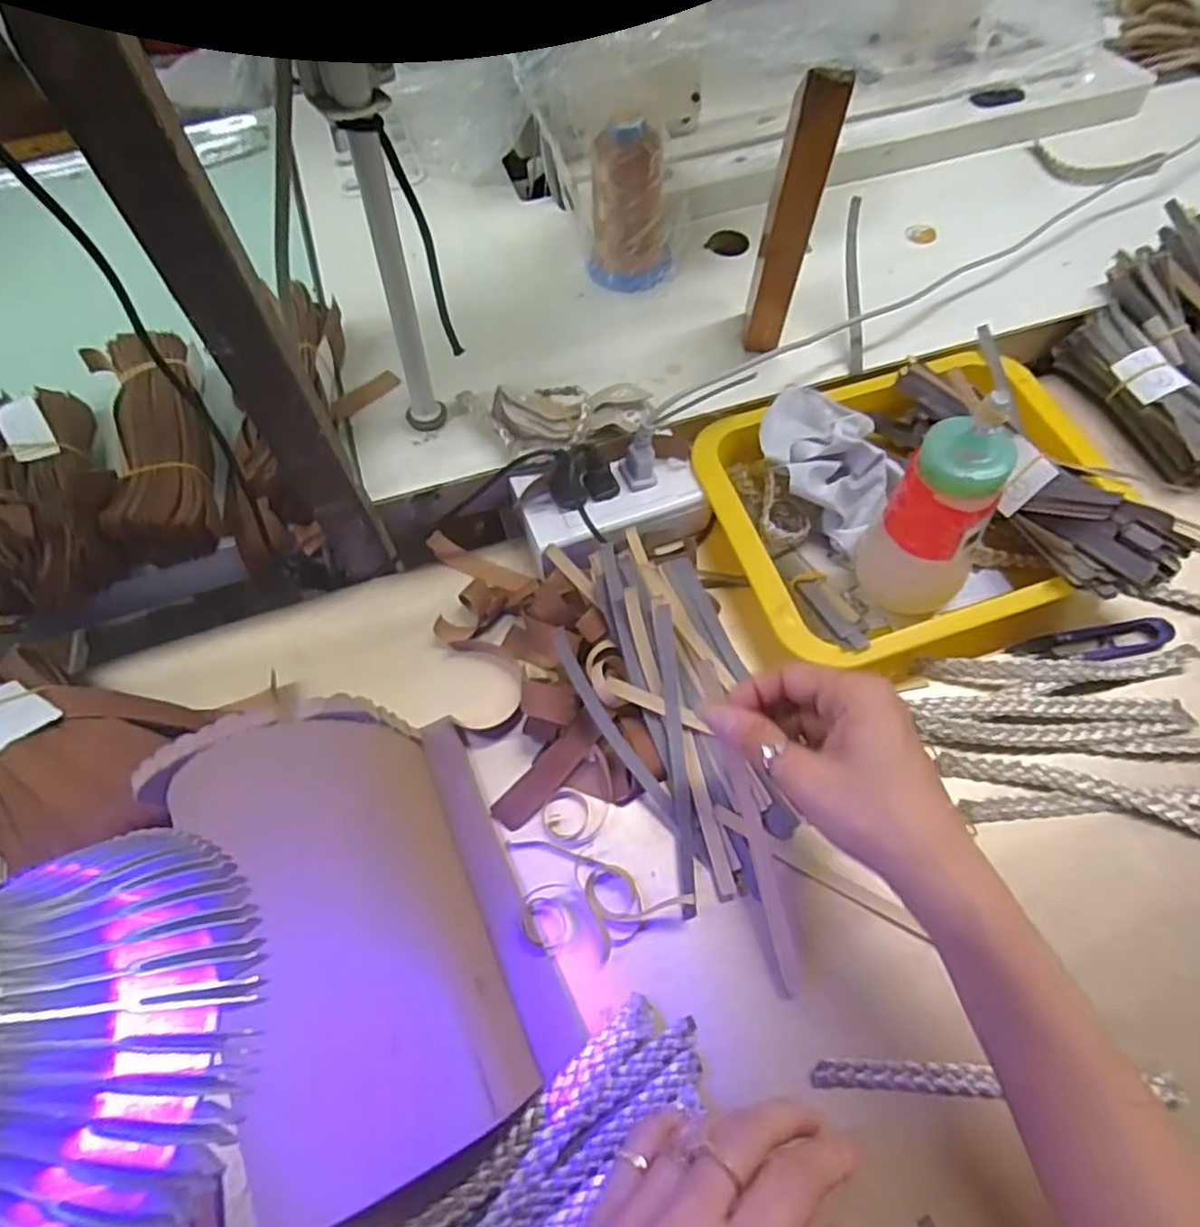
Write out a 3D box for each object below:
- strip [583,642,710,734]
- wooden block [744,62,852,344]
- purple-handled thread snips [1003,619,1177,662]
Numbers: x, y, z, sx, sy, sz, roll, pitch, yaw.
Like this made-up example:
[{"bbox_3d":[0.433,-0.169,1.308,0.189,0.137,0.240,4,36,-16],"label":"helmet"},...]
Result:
[{"bbox_3d":[0.030,0.047,0.426,0.083,0.014,0.038,26,69,-2],"label":"strip"},{"bbox_3d":[0.119,-0.240,0.462,0.028,0.190,0.015,6,62,5],"label":"wooden block"},{"bbox_3d":[0.310,0.018,0.455,0.095,0.013,0.021,-8,62,-3],"label":"purple-handled thread snips"}]

